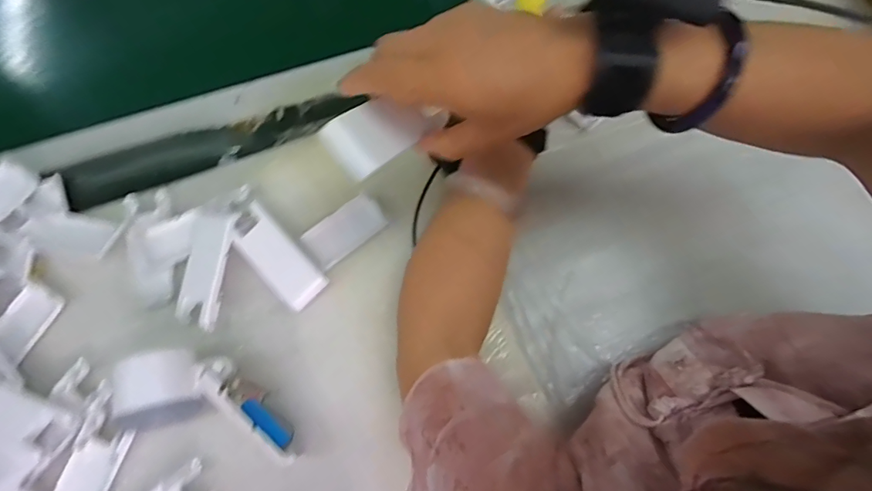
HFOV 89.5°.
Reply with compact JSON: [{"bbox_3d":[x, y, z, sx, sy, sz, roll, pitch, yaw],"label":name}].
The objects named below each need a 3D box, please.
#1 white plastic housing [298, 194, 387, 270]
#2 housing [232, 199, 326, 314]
[{"bbox_3d":[-0.082,-0.014,0.395,0.070,0.007,0.038,-38,76,-9],"label":"white plastic housing"},{"bbox_3d":[-0.139,0.008,0.382,0.039,0.010,0.100,-43,77,-10],"label":"housing"}]

